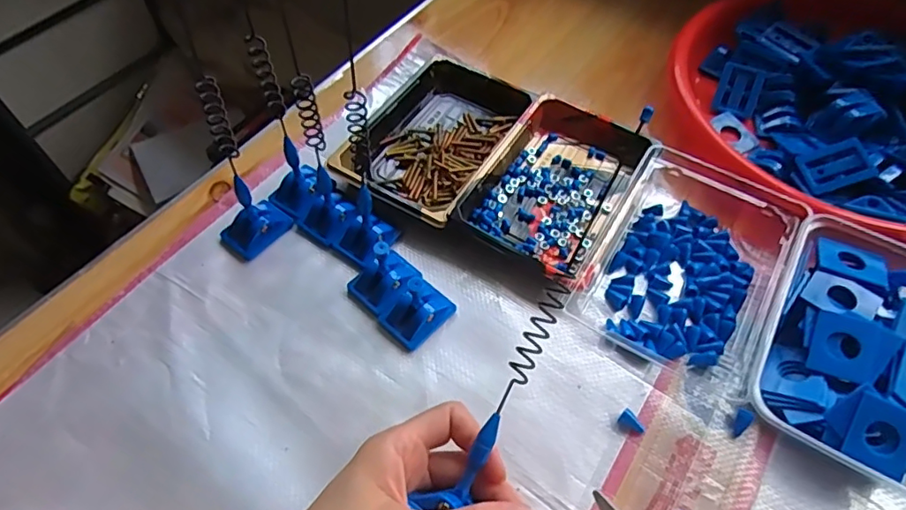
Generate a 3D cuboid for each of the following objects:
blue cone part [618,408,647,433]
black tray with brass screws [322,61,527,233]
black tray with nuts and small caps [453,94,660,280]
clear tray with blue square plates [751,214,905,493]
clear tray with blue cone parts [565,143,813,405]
[{"bbox_3d":[0.109,0.102,0.337,0.016,0.006,0.010,31,61,18],"label":"blue cone part"},{"bbox_3d":[-0.014,-0.100,0.456,0.111,0.022,0.162,27,60,16],"label":"black tray with brass screws"},{"bbox_3d":[0.083,-0.062,0.430,0.100,0.026,0.163,30,61,18],"label":"black tray with nuts and small caps"},{"bbox_3d":[0.254,0.058,0.346,0.109,0.035,0.158,27,60,16],"label":"clear tray with blue square plates"},{"bbox_3d":[0.168,-0.003,0.389,0.119,0.030,0.170,26,59,16],"label":"clear tray with blue cone parts"}]

